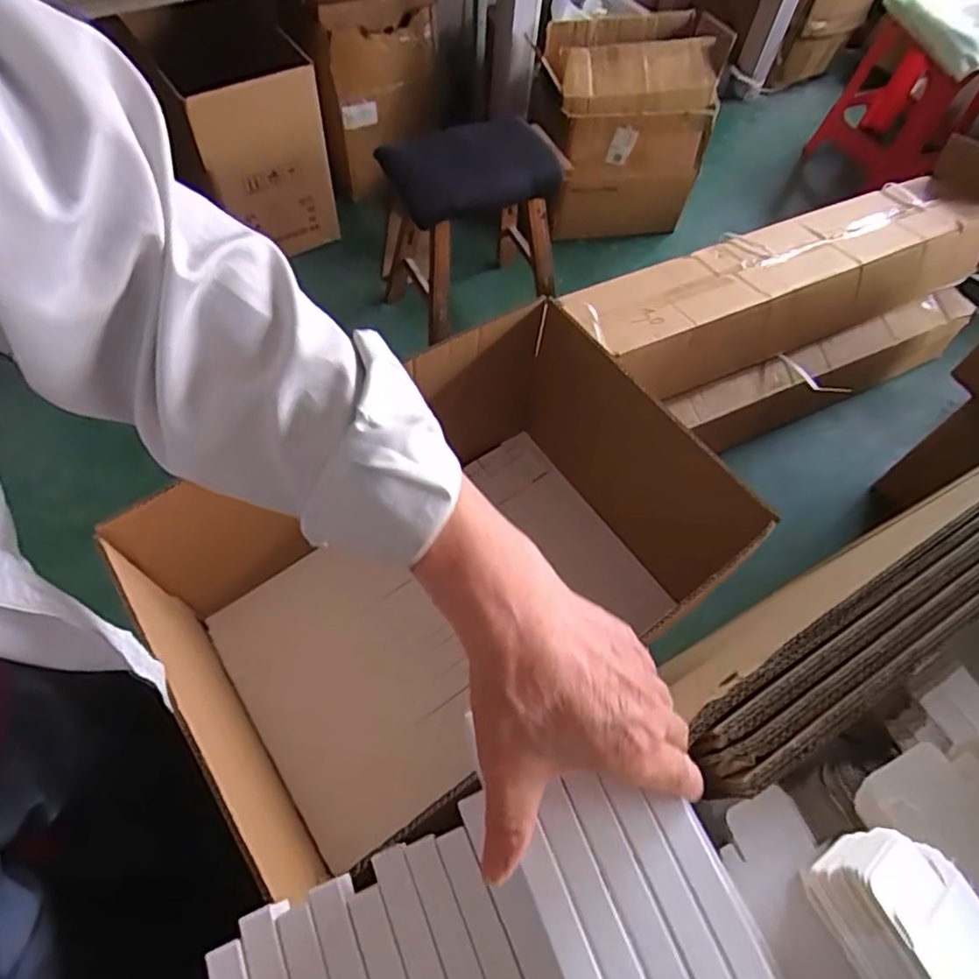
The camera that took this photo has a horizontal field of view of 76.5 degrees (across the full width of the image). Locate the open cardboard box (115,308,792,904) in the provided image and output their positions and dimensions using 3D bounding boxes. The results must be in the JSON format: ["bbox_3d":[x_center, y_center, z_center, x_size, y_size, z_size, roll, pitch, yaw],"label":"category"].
[{"bbox_3d":[-0.088,0.089,0.800,0.609,0.337,0.400,-33,68,-20],"label":"open cardboard box"}]

